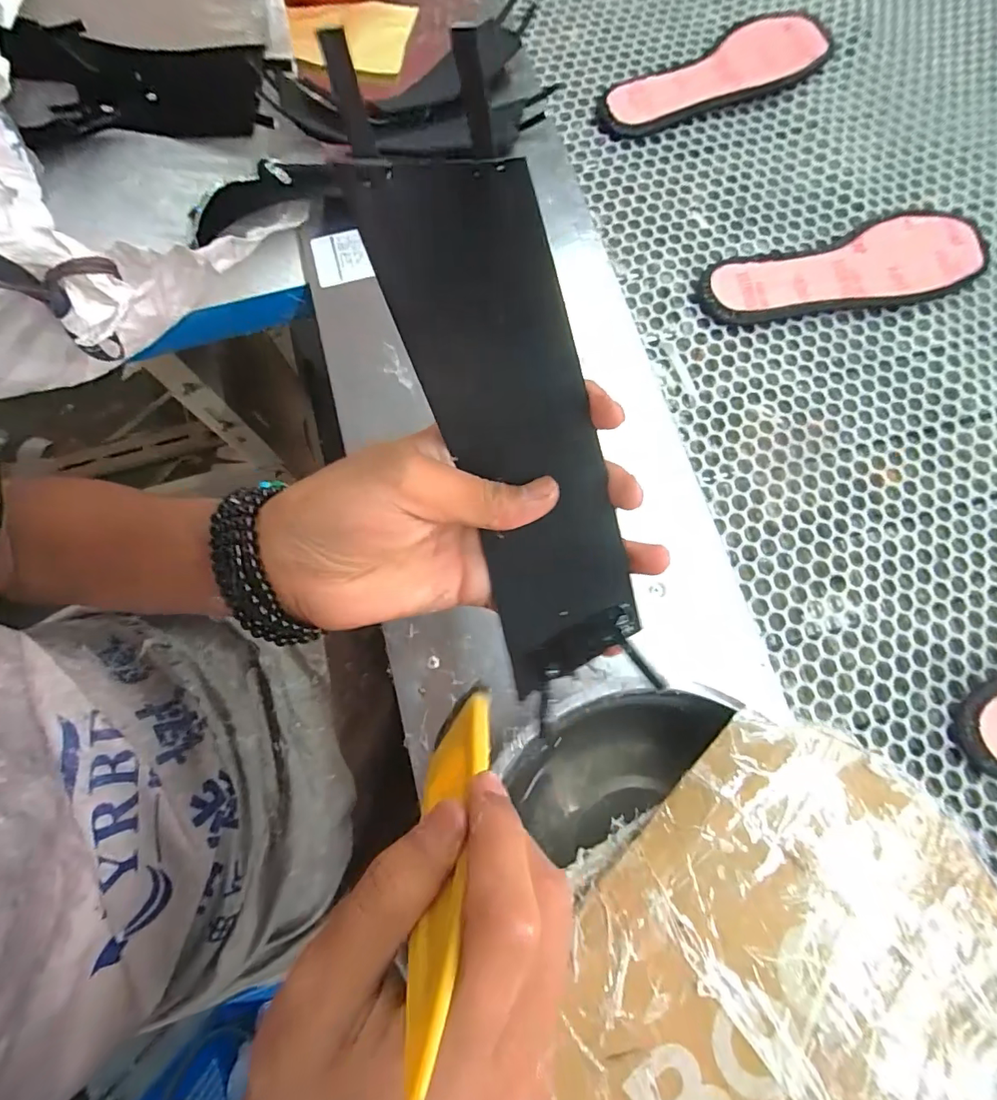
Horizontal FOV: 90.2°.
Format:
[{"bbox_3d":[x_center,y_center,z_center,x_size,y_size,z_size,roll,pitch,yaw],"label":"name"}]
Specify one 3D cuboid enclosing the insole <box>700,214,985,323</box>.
[{"bbox_3d":[0.300,-0.239,0.432,0.247,0.013,0.077,-15,75,-4],"label":"insole"}]

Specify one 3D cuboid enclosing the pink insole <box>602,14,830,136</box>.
[{"bbox_3d":[0.220,-0.472,0.494,0.251,0.015,0.087,-33,77,-8],"label":"pink insole"}]

